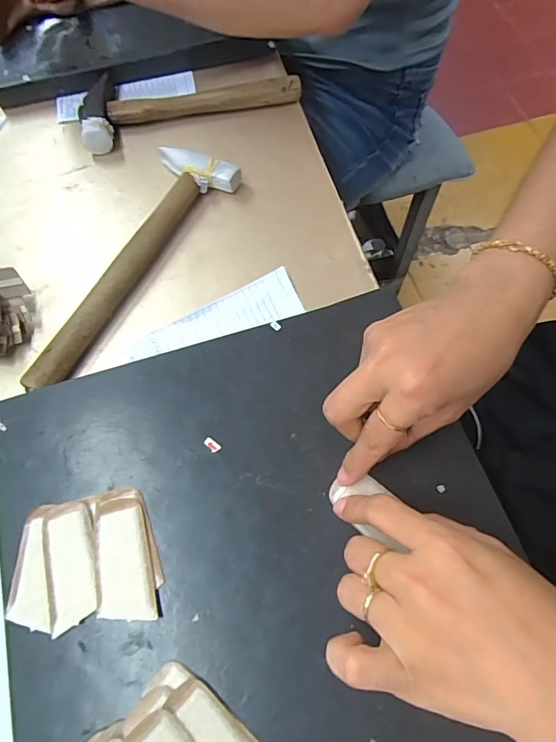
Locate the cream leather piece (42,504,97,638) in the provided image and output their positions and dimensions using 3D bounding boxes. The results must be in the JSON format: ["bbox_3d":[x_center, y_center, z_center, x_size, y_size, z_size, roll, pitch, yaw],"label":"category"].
[{"bbox_3d":[-0.123,0.115,0.265,0.027,0.005,0.069,-17,67,-5],"label":"cream leather piece"}]

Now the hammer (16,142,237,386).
[{"bbox_3d":[-0.131,-0.096,0.372,0.069,0.021,0.248,29,71,14],"label":"hammer"}]

